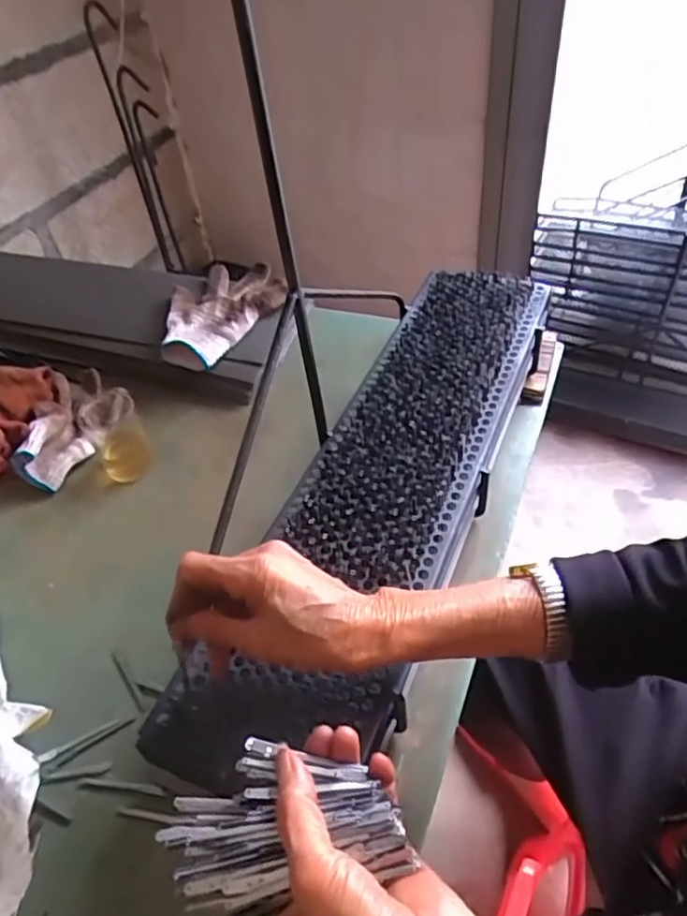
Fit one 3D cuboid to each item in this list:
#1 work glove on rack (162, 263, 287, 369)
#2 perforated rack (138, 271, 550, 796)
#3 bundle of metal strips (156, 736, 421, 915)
[{"bbox_3d":[-0.164,-0.189,0.788,0.136,0.039,0.190,29,55,30],"label":"work glove on rack"},{"bbox_3d":[0.050,0.011,0.548,0.153,0.033,0.587,18,55,20],"label":"perforated rack"},{"bbox_3d":[-0.030,0.181,0.313,0.112,0.015,0.072,-12,46,-8],"label":"bundle of metal strips"}]

